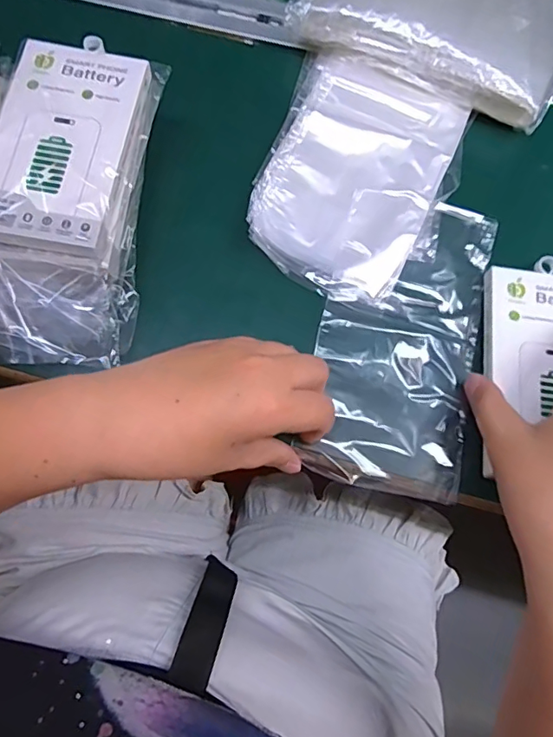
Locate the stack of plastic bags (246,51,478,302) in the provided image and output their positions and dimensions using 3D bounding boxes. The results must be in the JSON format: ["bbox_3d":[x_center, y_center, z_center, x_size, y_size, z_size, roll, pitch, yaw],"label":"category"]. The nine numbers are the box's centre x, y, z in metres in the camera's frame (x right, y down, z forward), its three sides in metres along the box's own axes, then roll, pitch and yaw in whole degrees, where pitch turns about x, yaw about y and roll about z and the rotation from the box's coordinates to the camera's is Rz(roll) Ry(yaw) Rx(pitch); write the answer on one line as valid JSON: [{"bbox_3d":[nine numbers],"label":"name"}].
[{"bbox_3d":[0.057,-0.134,0.343,0.125,0.014,0.173,19,76,5],"label":"stack of plastic bags"}]

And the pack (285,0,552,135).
[{"bbox_3d":[0.122,-0.267,0.367,0.193,0.046,0.136,24,76,6],"label":"pack"}]

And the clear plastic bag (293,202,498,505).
[{"bbox_3d":[0.079,-0.020,0.315,0.096,0.015,0.189,14,77,2],"label":"clear plastic bag"}]

